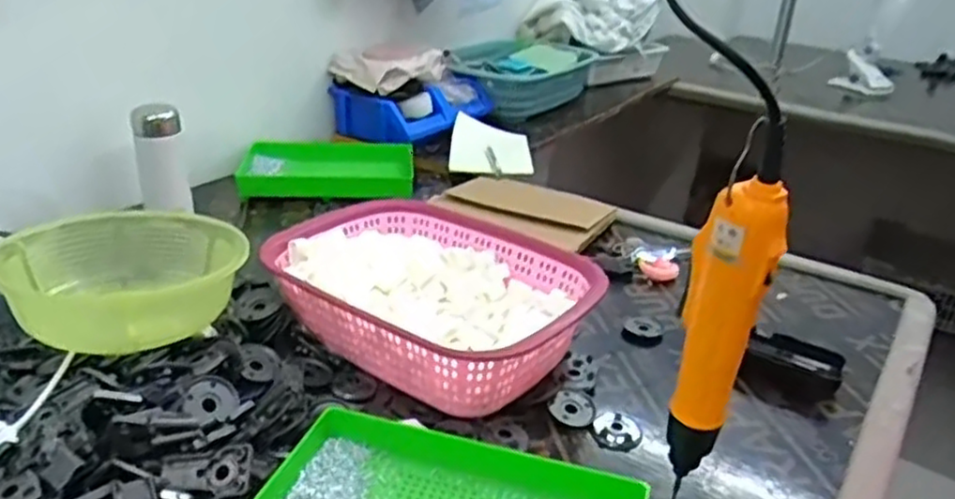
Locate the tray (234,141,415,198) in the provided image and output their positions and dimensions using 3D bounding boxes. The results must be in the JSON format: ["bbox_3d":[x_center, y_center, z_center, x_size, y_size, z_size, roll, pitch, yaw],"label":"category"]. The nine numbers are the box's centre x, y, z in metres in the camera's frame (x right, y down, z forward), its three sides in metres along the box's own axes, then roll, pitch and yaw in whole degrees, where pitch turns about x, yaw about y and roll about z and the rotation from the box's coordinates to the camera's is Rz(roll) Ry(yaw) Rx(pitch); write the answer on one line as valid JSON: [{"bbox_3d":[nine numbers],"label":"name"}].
[{"bbox_3d":[-0.218,-0.116,1.078,0.245,0.040,0.162,2,27,-2],"label":"tray"}]

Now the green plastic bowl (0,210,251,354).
[{"bbox_3d":[-0.314,0.026,0.637,0.184,0.084,0.164,-20,35,-38],"label":"green plastic bowl"}]

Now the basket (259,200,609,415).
[{"bbox_3d":[-0.047,0.044,0.717,0.297,0.077,0.220,22,32,33],"label":"basket"}]

